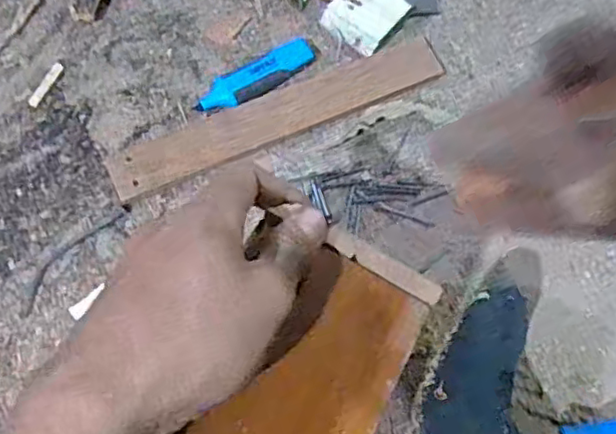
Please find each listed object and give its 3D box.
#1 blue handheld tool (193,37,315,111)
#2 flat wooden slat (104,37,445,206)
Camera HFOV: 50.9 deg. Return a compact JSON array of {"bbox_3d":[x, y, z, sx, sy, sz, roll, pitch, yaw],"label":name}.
[{"bbox_3d":[-0.037,-0.105,0.489,0.098,0.017,0.024,-31,74,-13],"label":"blue handheld tool"},{"bbox_3d":[-0.018,-0.077,0.483,0.261,0.011,0.037,-23,82,-14],"label":"flat wooden slat"}]

